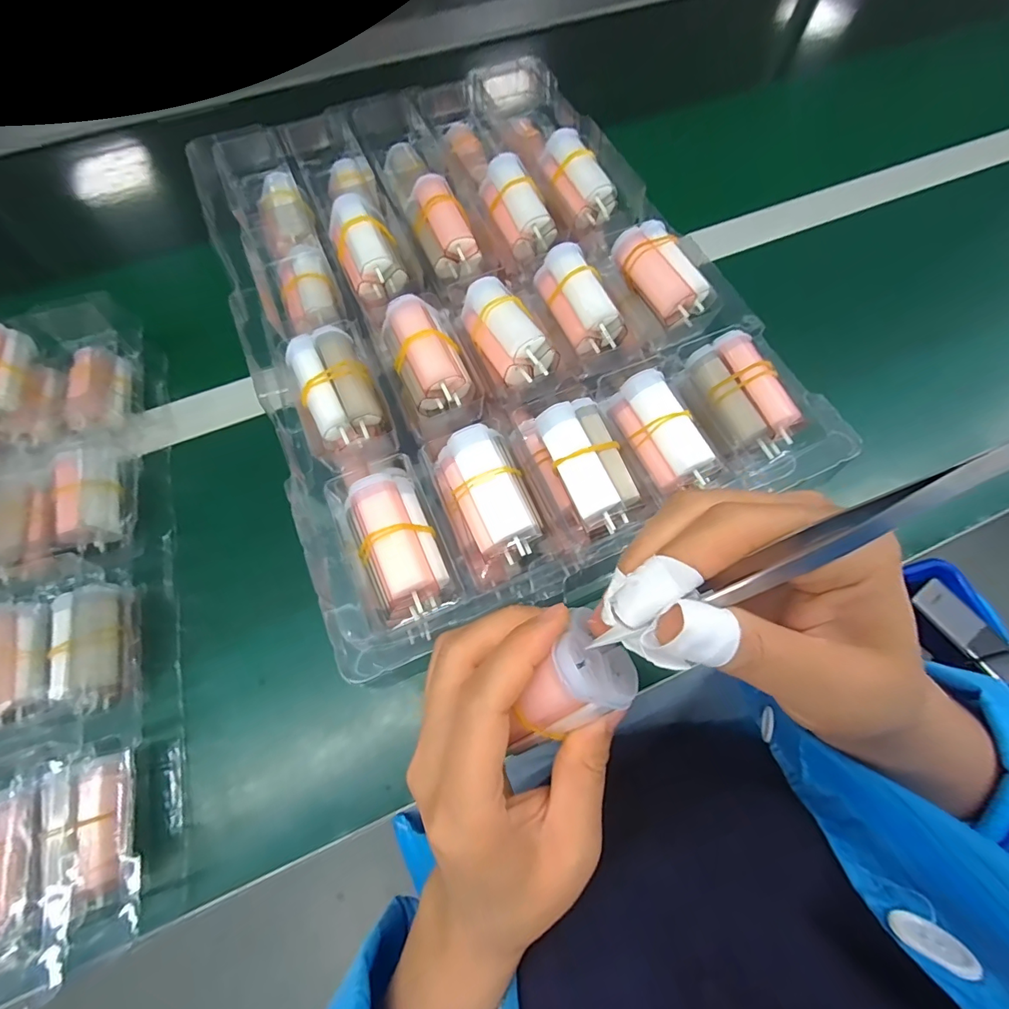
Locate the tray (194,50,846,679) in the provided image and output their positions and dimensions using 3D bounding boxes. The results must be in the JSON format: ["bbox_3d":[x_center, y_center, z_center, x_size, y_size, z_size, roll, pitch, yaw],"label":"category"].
[{"bbox_3d":[-0.022,-0.134,0.310,0.284,0.076,0.393,-22,70,-8],"label":"tray"}]

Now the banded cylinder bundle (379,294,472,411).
[{"bbox_3d":[-0.045,-0.086,0.262,0.038,0.024,0.066,-25,70,-9],"label":"banded cylinder bundle"}]

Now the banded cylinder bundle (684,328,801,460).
[{"bbox_3d":[0.129,-0.060,0.249,0.033,0.021,0.069,-21,70,-8],"label":"banded cylinder bundle"}]

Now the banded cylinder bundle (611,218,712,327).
[{"bbox_3d":[0.096,-0.144,0.283,0.033,0.020,0.064,-30,71,-11],"label":"banded cylinder bundle"}]

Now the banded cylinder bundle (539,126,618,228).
[{"bbox_3d":[0.050,-0.226,0.316,0.029,0.021,0.067,-28,84,-10],"label":"banded cylinder bundle"}]

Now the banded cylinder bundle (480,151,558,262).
[{"bbox_3d":[0.007,-0.203,0.309,0.029,0.027,0.067,-24,70,-9],"label":"banded cylinder bundle"}]

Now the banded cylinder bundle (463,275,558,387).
[{"bbox_3d":[0.000,-0.100,0.261,0.034,0.025,0.068,-28,71,-10],"label":"banded cylinder bundle"}]

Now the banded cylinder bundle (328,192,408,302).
[{"bbox_3d":[-0.090,-0.167,0.294,0.036,0.025,0.064,-26,70,-10],"label":"banded cylinder bundle"}]

